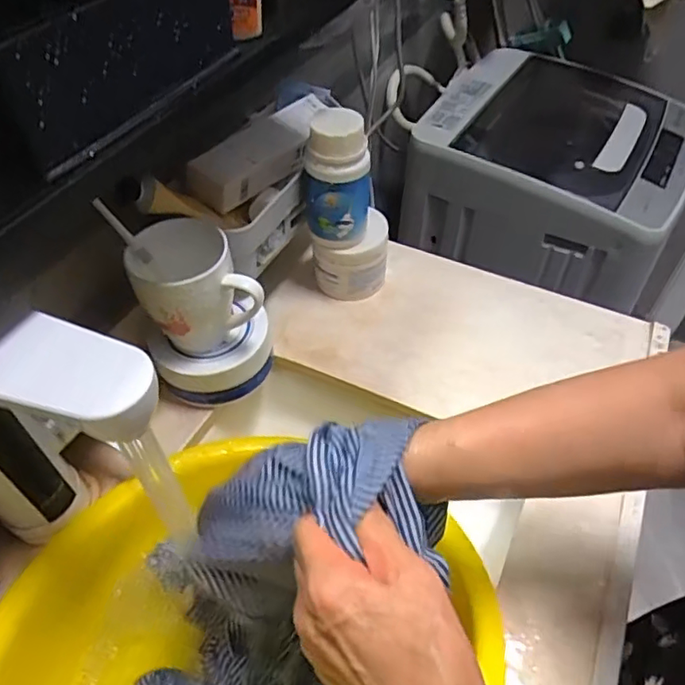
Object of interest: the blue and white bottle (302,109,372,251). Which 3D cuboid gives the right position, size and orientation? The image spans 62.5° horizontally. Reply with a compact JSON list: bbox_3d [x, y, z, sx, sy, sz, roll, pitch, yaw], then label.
[{"bbox_3d":[-0.006,-0.154,0.551,0.062,0.125,0.053,-3,48,-2],"label":"blue and white bottle"}]

